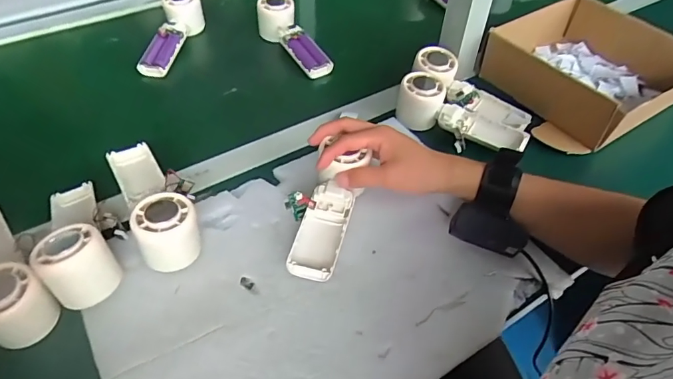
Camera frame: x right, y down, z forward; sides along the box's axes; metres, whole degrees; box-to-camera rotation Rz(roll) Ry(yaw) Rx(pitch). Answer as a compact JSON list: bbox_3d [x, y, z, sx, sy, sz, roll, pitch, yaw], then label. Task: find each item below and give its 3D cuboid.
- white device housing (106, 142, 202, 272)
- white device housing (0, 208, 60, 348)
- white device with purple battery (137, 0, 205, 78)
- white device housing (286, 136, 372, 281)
[{"bbox_3d":[-0.181,0.006,0.473,0.064,0.056,0.170,-22,53,-21],"label":"white device housing"},{"bbox_3d":[-0.311,0.067,0.419,0.058,0.043,0.167,-35,58,-29],"label":"white device housing"},{"bbox_3d":[-0.253,-0.234,0.709,0.056,0.049,0.160,10,61,5],"label":"white device with purple battery"},{"bbox_3d":[-0.010,0.027,0.463,0.046,0.038,0.135,14,59,9],"label":"white device housing"}]

